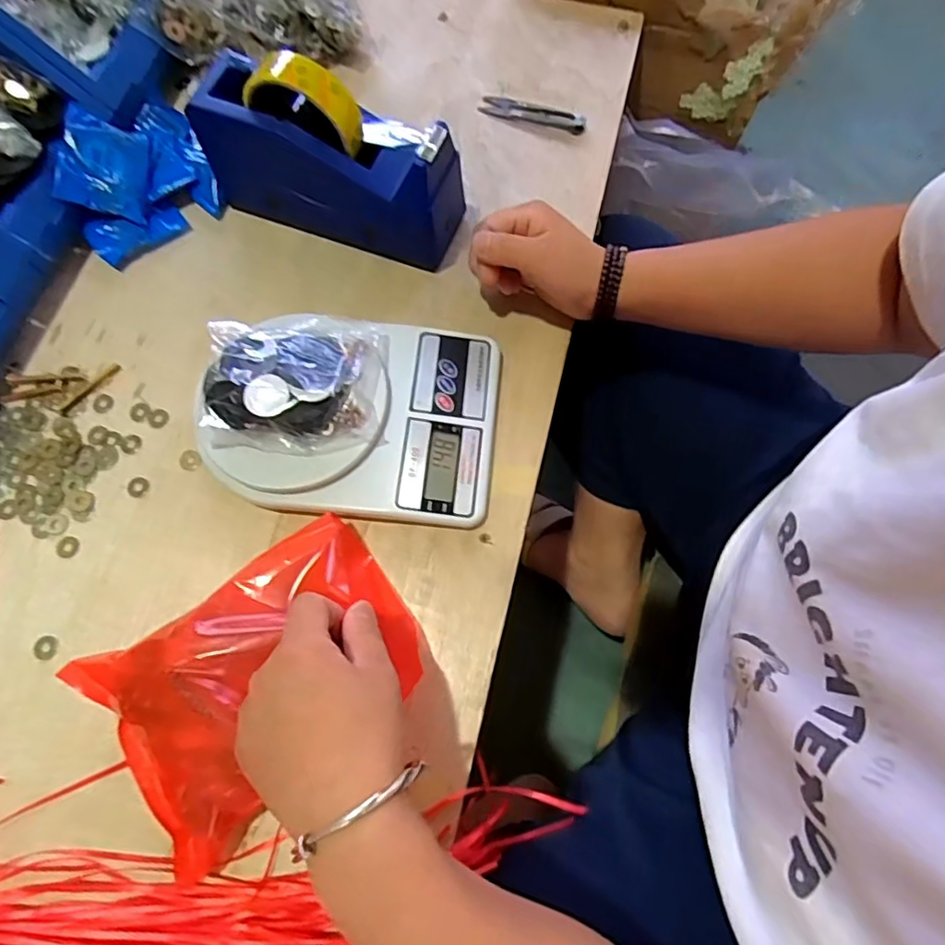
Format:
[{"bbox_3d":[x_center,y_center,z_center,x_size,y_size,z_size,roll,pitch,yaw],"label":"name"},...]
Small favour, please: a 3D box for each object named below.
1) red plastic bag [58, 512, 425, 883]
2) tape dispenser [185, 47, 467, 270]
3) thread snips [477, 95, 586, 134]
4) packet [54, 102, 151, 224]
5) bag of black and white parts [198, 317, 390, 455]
[{"bbox_3d":[-0.131,0.124,0.359,0.187,0.074,0.130,-36,73,-10],"label":"red plastic bag"},{"bbox_3d":[-0.110,-0.245,0.457,0.193,0.126,0.059,20,72,7],"label":"tape dispenser"},{"bbox_3d":[0.056,-0.334,0.549,0.098,0.007,0.022,19,72,7],"label":"thread snips"},{"bbox_3d":[-0.302,-0.254,0.485,0.064,0.009,0.077,8,89,-25],"label":"packet"},{"bbox_3d":[-0.122,-0.065,0.412,0.118,0.030,0.098,-2,71,-10],"label":"bag of black and white parts"}]

